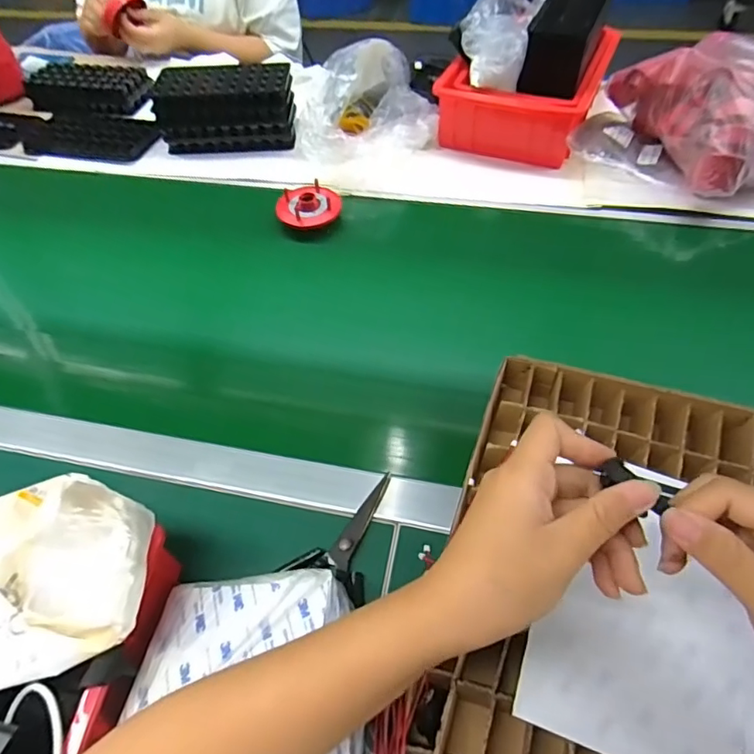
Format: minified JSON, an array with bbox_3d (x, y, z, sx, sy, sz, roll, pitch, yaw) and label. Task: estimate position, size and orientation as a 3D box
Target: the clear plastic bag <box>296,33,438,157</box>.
[{"bbox_3d":[-0.019,-0.375,0.723,0.191,0.100,0.161,-20,55,-11],"label":"clear plastic bag"}]

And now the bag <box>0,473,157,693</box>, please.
[{"bbox_3d":[-0.229,0.128,0.316,0.161,0.084,0.098,-7,53,-2],"label":"bag"}]

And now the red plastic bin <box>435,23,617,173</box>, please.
[{"bbox_3d":[0.223,-0.435,0.786,0.218,0.088,0.246,19,57,17],"label":"red plastic bin"}]

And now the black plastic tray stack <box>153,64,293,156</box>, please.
[{"bbox_3d":[-0.216,-0.396,0.770,0.194,0.084,0.090,2,53,5],"label":"black plastic tray stack"}]

